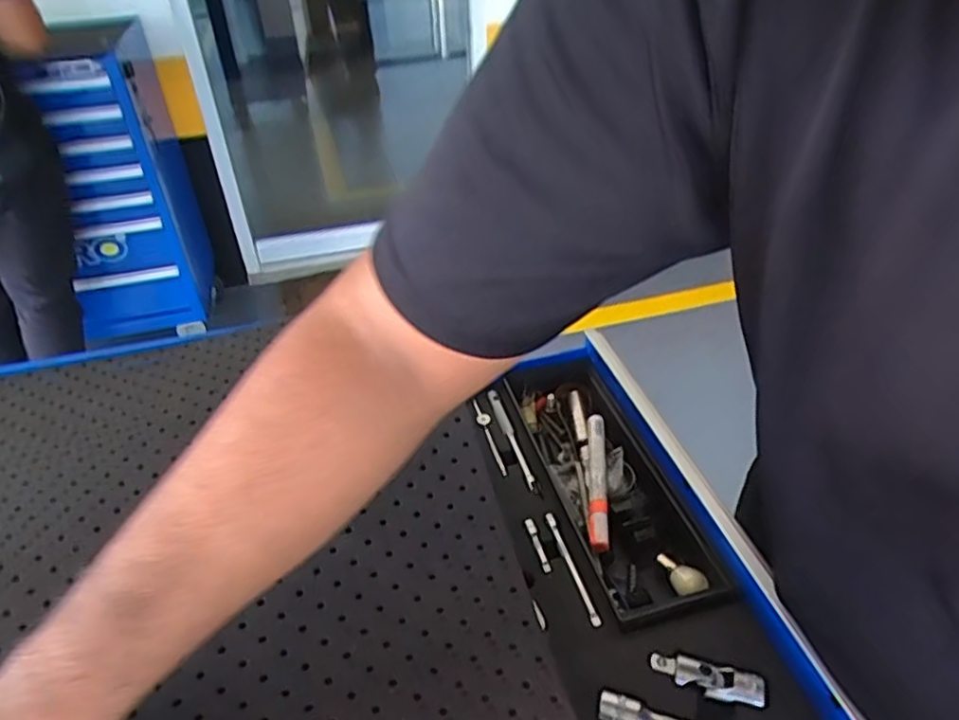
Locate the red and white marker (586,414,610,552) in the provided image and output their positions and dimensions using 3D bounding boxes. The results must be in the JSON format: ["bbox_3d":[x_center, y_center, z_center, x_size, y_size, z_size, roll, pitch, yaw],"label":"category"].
[{"bbox_3d":[0.102,0.101,0.572,0.016,0.015,0.141,2,39,6],"label":"red and white marker"}]

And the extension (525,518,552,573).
[{"bbox_3d":[0.046,0.145,0.519,0.008,0.004,0.048,-12,39,-11],"label":"extension"}]

